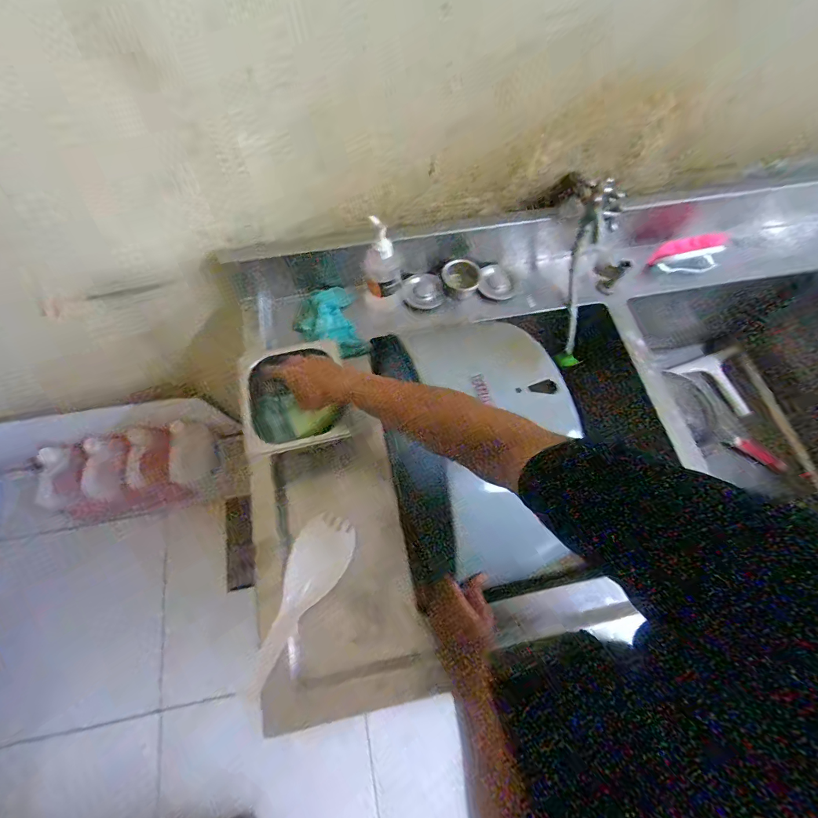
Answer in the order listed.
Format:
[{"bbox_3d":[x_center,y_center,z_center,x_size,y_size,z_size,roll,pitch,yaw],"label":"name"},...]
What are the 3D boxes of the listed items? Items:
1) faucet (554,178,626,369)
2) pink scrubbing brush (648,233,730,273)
[{"bbox_3d":[0.337,-0.247,0.797,0.054,0.341,0.089,-3,33,-3],"label":"faucet"},{"bbox_3d":[0.572,-0.324,0.857,0.138,0.072,0.061,3,59,46],"label":"pink scrubbing brush"}]

